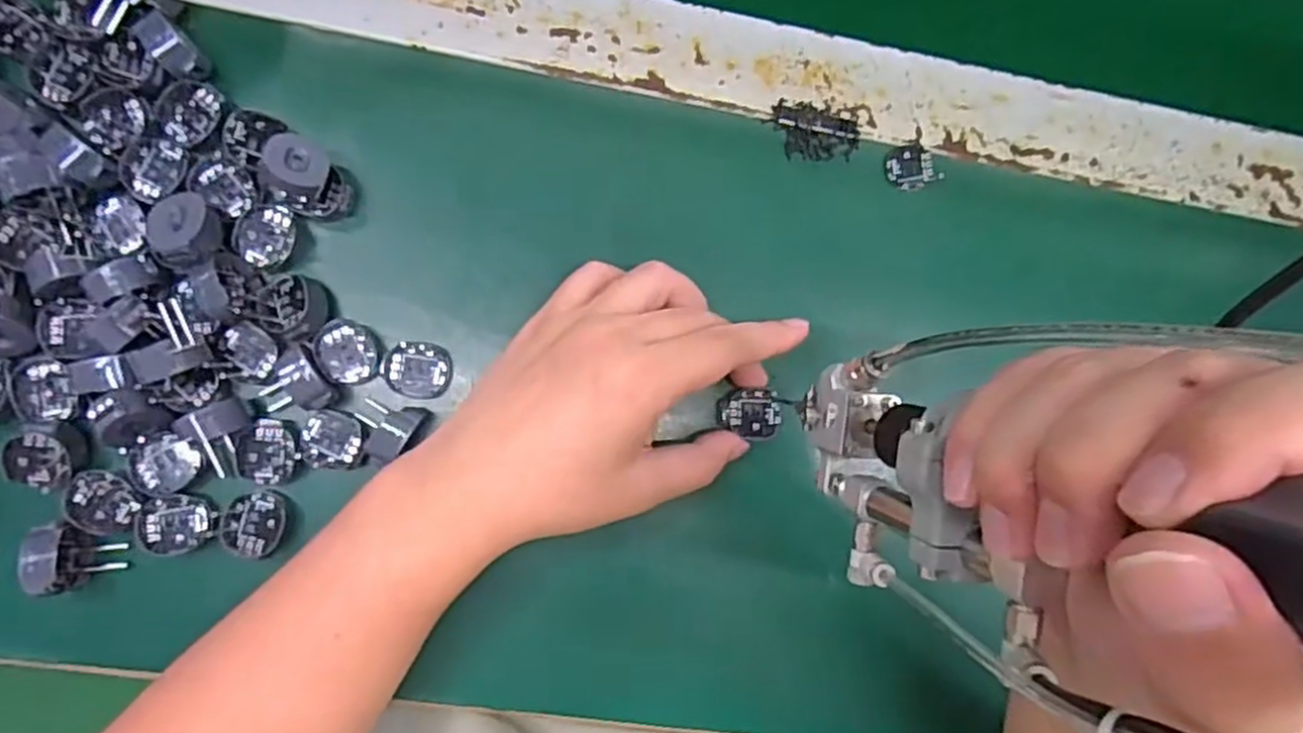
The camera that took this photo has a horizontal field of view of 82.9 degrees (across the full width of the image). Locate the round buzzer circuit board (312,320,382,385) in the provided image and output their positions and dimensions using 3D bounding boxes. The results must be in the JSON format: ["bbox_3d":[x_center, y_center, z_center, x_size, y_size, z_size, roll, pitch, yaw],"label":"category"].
[{"bbox_3d":[-0.135,-0.006,0.329,0.027,0.010,0.029,0,88,-9],"label":"round buzzer circuit board"}]

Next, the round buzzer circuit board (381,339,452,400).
[{"bbox_3d":[-0.106,0.001,0.335,0.028,0.010,0.026,1,88,-9],"label":"round buzzer circuit board"}]

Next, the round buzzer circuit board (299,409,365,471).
[{"bbox_3d":[-0.141,0.032,0.326,0.027,0.007,0.025,0,88,-9],"label":"round buzzer circuit board"}]

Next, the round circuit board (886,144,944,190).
[{"bbox_3d":[0.131,-0.101,0.372,0.026,0.004,0.023,-25,92,-9],"label":"round circuit board"}]

